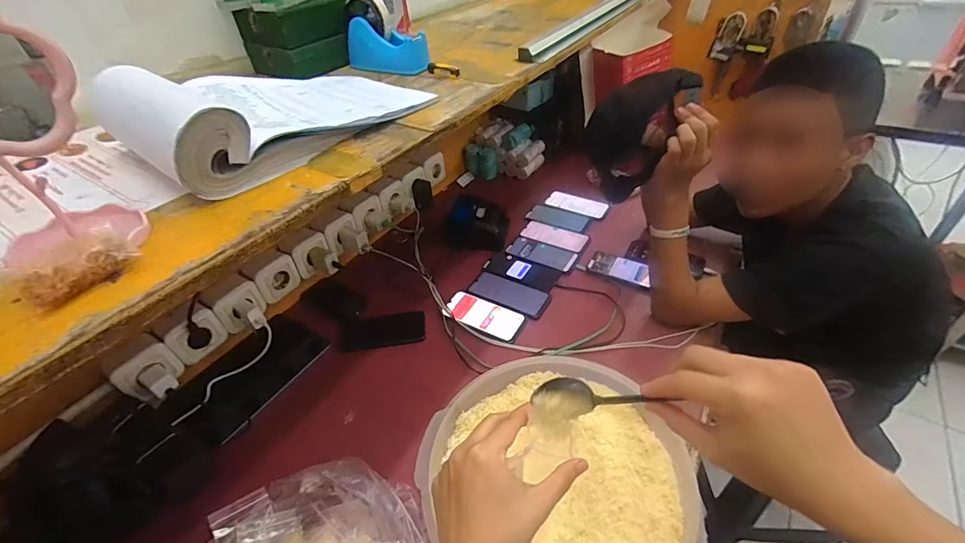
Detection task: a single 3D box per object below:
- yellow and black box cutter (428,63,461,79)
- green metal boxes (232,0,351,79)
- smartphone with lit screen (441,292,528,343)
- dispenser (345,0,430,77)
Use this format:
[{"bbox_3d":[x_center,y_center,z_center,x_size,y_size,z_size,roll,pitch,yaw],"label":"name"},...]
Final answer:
[{"bbox_3d":[-0.063,-0.325,0.687,0.061,0.016,0.020,24,49,30],"label":"yellow and black box cutter"},{"bbox_3d":[-0.305,-0.397,0.711,0.114,0.096,0.138,24,49,30],"label":"green metal boxes"},{"bbox_3d":[0.002,0.088,0.851,0.157,0.014,0.074,18,46,25],"label":"smartphone with lit screen"},{"bbox_3d":[-0.161,-0.391,0.697,0.139,0.107,0.052,22,48,28],"label":"dispenser"}]

